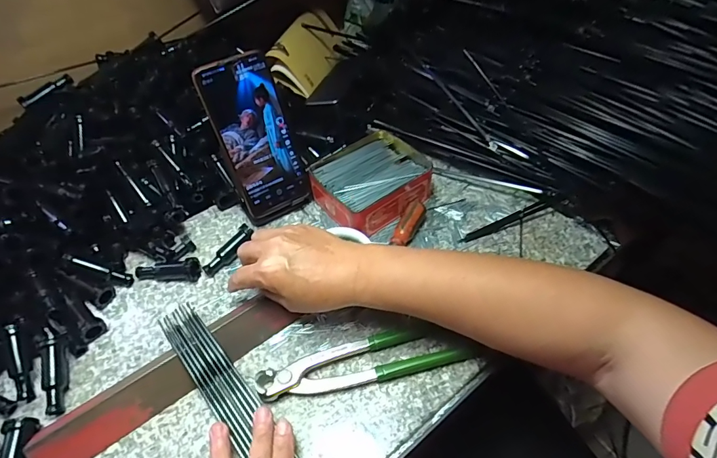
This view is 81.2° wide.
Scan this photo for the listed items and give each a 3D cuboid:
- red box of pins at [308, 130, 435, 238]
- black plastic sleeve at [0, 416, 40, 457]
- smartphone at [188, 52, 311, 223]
[{"bbox_3d":[0.016,-0.057,0.500,0.129,0.040,0.105,-36,56,-24],"label":"red box of pins"},{"bbox_3d":[-0.271,0.184,0.329,0.019,0.018,0.066,-14,50,-8],"label":"black plastic sleeve"},{"bbox_3d":[-0.109,-0.097,0.455,0.077,0.167,0.007,-27,29,-17],"label":"smartphone"}]

